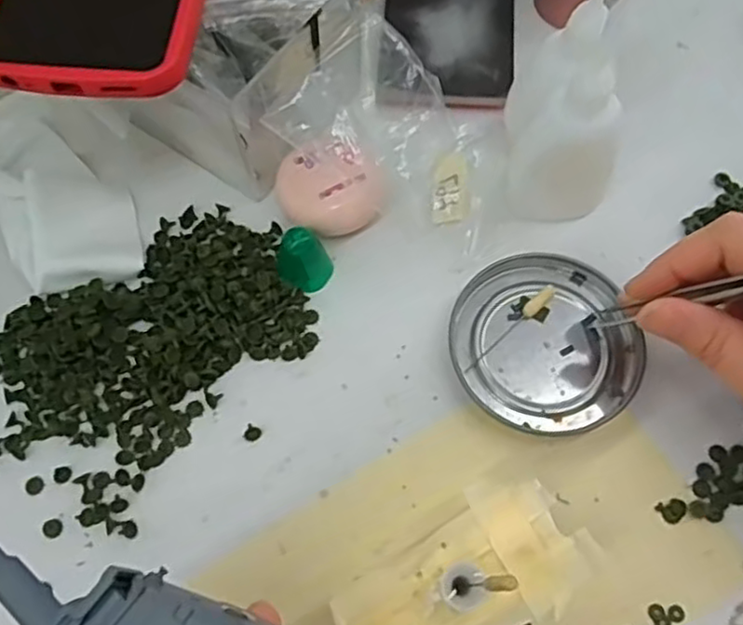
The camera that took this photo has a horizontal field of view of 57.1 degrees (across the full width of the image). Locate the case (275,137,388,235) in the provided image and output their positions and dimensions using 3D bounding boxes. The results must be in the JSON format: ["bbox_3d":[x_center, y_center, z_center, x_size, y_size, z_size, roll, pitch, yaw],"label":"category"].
[{"bbox_3d":[-0.018,-0.056,0.308,0.048,0.025,0.040,2,68,2],"label":"case"}]

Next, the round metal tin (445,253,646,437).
[{"bbox_3d":[0.075,0.013,0.290,0.077,0.007,0.075,0,68,1],"label":"round metal tin"}]

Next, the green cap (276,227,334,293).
[{"bbox_3d":[-0.028,-0.023,0.297,0.019,0.024,0.020,0,68,1],"label":"green cap"}]

